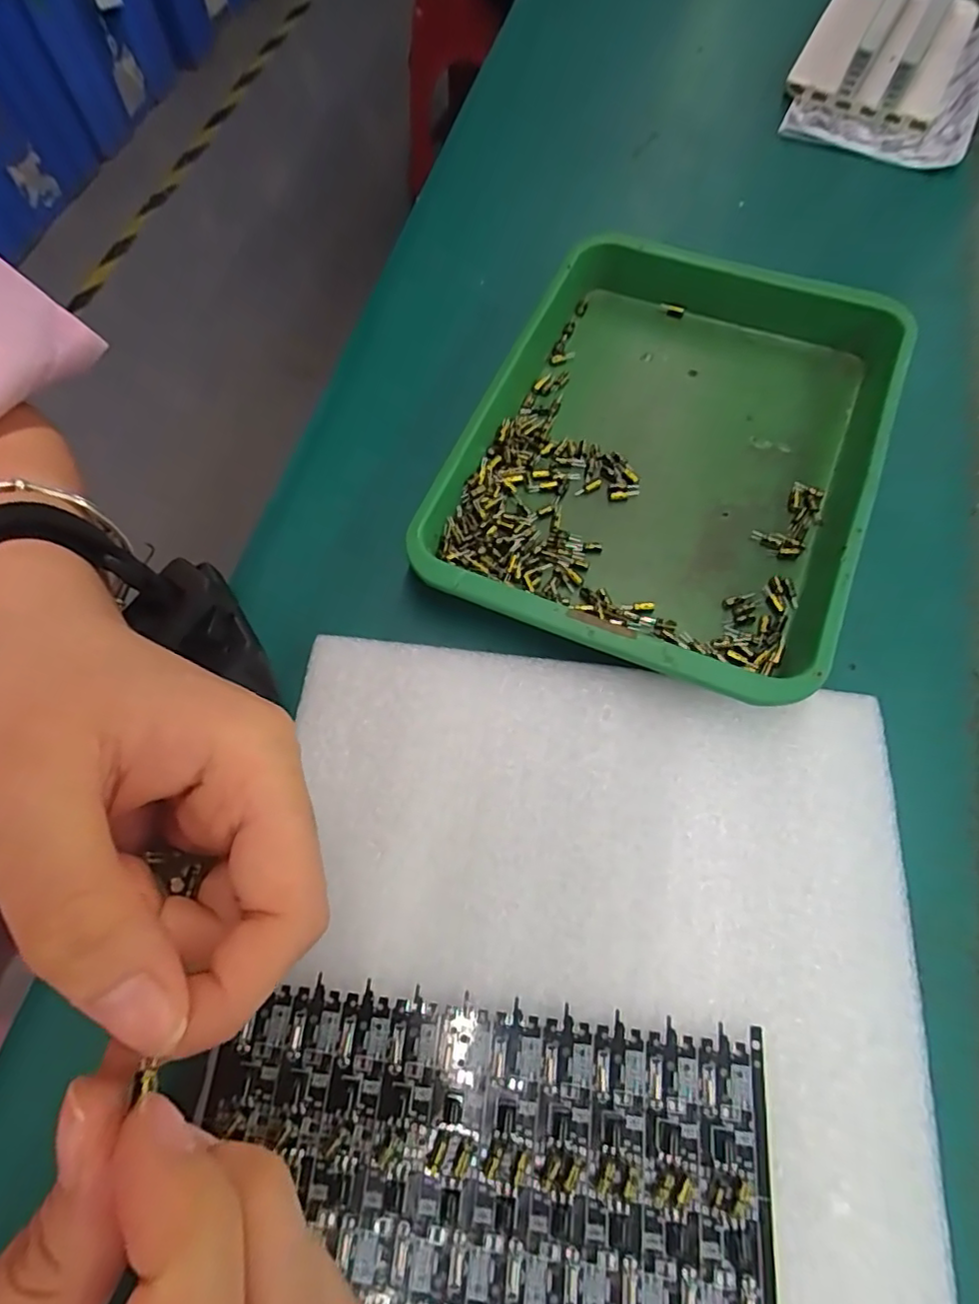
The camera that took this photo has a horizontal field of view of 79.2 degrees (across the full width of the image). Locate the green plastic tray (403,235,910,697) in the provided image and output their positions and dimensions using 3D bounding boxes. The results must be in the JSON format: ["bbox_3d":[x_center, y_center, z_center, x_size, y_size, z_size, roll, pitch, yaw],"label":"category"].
[{"bbox_3d":[0.077,-0.090,0.263,0.166,0.037,0.211,23,70,7],"label":"green plastic tray"}]

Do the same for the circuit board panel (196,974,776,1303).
[{"bbox_3d":[-0.002,0.146,0.171,0.161,0.006,0.074,6,69,1],"label":"circuit board panel"}]

